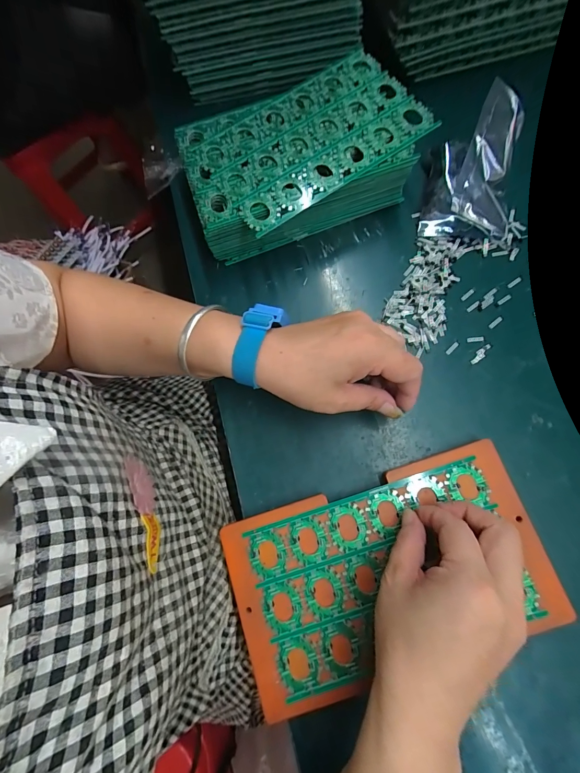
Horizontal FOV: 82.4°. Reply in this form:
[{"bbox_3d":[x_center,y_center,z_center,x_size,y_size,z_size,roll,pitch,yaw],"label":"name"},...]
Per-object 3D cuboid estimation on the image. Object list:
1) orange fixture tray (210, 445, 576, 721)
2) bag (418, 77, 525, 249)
[{"bbox_3d":[0.076,0.145,0.261,0.239,0.016,0.137,-18,77,1],"label":"orange fixture tray"},{"bbox_3d":[0.181,-0.209,0.325,0.084,0.059,0.111,11,77,7],"label":"bag"}]

